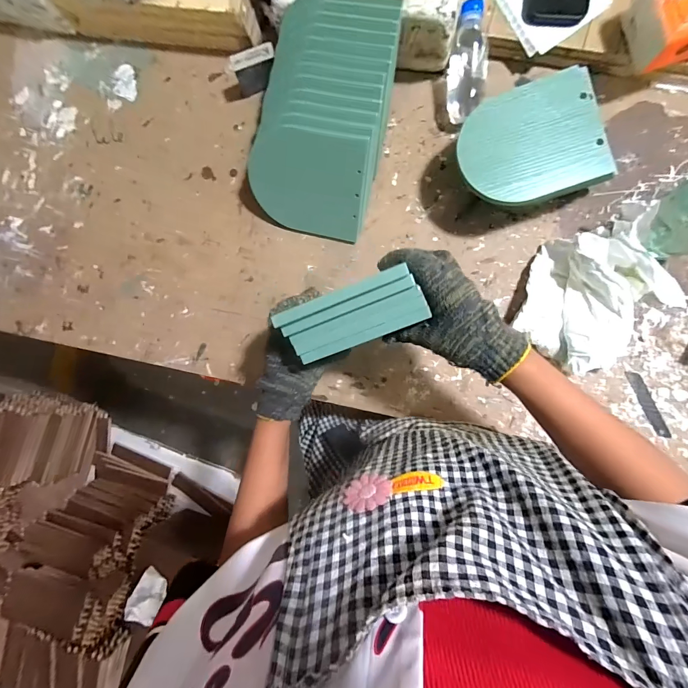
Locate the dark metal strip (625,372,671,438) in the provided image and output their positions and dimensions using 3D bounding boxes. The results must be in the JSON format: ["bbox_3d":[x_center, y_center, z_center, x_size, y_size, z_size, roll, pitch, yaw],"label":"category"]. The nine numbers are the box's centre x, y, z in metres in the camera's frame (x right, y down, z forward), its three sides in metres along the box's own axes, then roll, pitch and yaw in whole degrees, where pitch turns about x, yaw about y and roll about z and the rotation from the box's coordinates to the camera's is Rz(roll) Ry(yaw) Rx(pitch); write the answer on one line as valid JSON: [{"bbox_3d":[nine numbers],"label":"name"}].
[{"bbox_3d":[0.429,0.085,0.502,0.019,0.004,0.098,-22,81,4],"label":"dark metal strip"}]

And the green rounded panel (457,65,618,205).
[{"bbox_3d":[0.244,-0.262,0.464,0.179,0.011,0.148,-17,89,9],"label":"green rounded panel"}]

